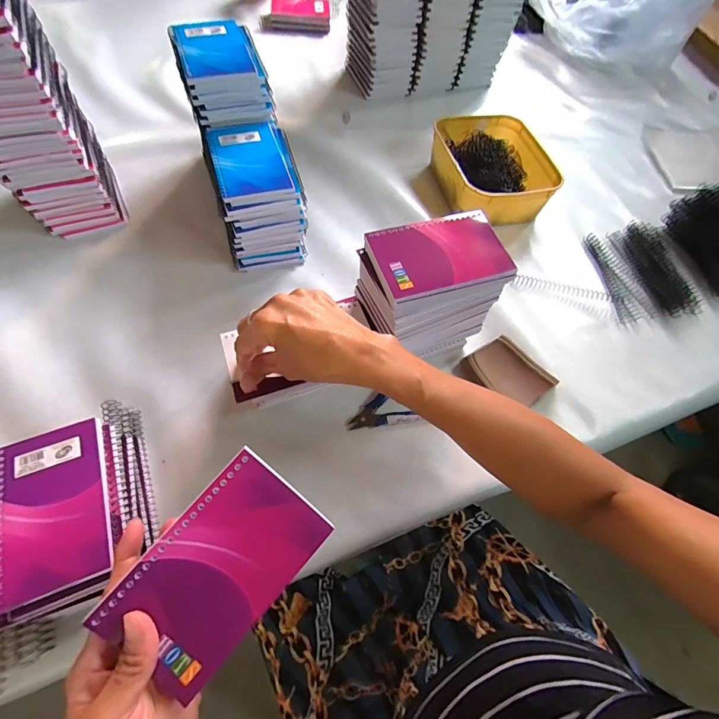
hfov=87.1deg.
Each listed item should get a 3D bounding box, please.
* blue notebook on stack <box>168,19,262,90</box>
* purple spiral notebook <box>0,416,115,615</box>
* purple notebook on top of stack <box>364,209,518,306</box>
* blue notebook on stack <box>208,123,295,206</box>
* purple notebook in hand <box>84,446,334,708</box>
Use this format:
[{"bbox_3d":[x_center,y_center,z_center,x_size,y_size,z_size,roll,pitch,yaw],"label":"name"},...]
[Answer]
[{"bbox_3d":[-0.177,-0.373,0.461,0.081,0.019,0.122,-17,63,-15],"label":"blue notebook on stack"},{"bbox_3d":[-0.250,0.120,0.309,0.083,0.015,0.127,-17,63,-13],"label":"purple spiral notebook"},{"bbox_3d":[0.077,-0.103,0.362,0.132,0.011,0.081,-15,63,-12],"label":"purple notebook on top of stack"},{"bbox_3d":[-0.131,-0.242,0.455,0.085,0.012,0.128,-14,63,-13],"label":"blue notebook on stack"},{"bbox_3d":[-0.087,0.129,0.235,0.078,0.005,0.126,43,80,-5],"label":"purple notebook in hand"}]

